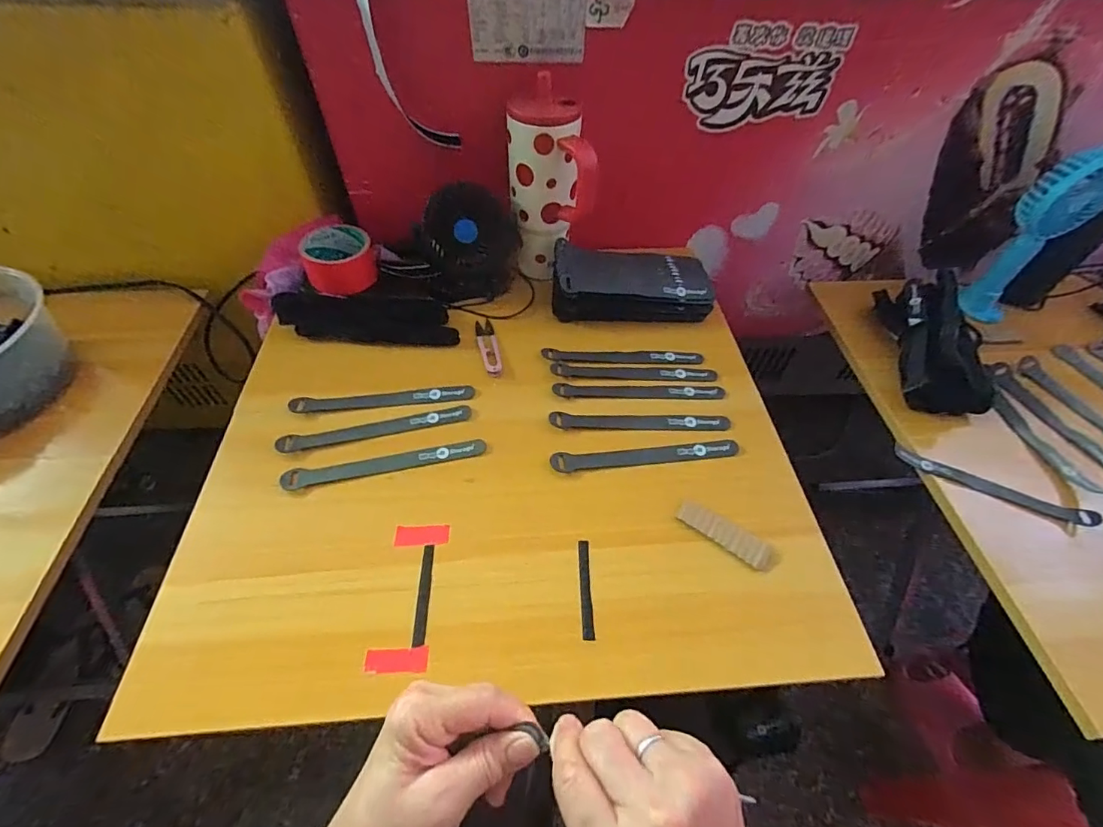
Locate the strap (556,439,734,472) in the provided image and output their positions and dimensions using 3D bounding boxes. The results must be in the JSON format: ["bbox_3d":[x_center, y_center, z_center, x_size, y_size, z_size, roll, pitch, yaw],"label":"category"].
[{"bbox_3d":[0.098,0.044,0.491,0.194,0.005,0.022,-4,53,-5],"label":"strap"}]

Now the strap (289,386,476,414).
[{"bbox_3d":[-0.187,-0.016,0.528,0.196,0.006,0.020,-5,57,-7],"label":"strap"}]

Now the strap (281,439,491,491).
[{"bbox_3d":[-0.166,0.051,0.479,0.197,0.006,0.023,-9,54,-9],"label":"strap"}]

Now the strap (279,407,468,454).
[{"bbox_3d":[-0.185,0.015,0.503,0.196,0.008,0.022,-11,54,-10],"label":"strap"}]

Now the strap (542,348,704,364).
[{"bbox_3d":[0.087,-0.069,0.580,0.193,0.006,0.020,2,53,0],"label":"strap"}]

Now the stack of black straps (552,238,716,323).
[{"bbox_3d":[0.104,-0.167,0.614,0.205,0.060,0.094,0,53,-2],"label":"stack of black straps"}]

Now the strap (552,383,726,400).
[{"bbox_3d":[0.101,-0.025,0.544,0.194,0.005,0.019,2,53,0],"label":"strap"}]

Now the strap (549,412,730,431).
[{"bbox_3d":[0.097,0.010,0.518,0.193,0.007,0.020,1,53,-1],"label":"strap"}]

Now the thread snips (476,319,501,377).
[{"bbox_3d":[-0.078,-0.084,0.581,0.022,0.004,0.100,-10,54,-9],"label":"thread snips"}]

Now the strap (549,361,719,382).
[{"bbox_3d":[0.098,-0.049,0.563,0.193,0.004,0.022,4,53,1],"label":"strap"}]

